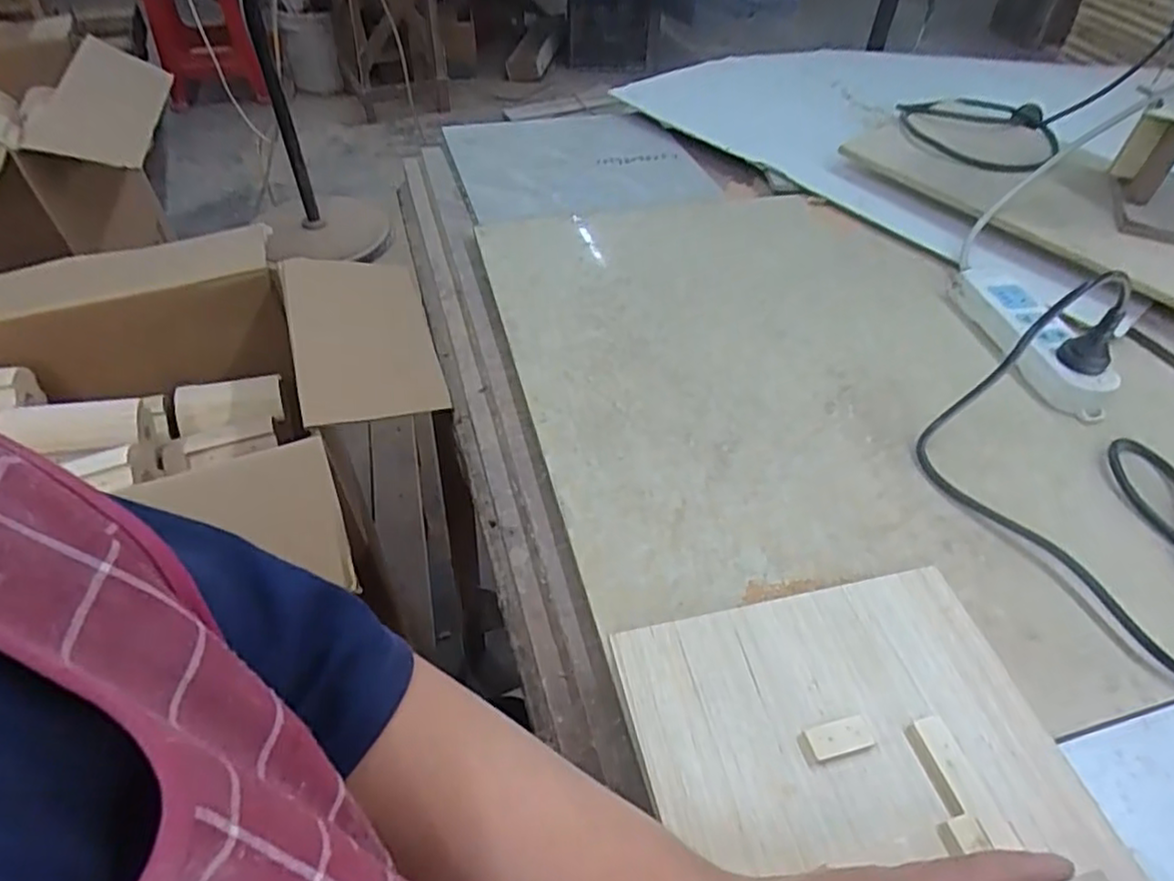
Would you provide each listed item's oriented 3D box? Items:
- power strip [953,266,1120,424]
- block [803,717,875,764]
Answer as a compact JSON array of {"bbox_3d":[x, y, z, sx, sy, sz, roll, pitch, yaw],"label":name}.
[{"bbox_3d":[0.389,-0.095,0.590,0.070,0.031,0.180,-3,48,-5],"label":"power strip"},{"bbox_3d":[0.128,0.152,0.340,0.033,0.008,0.016,-13,50,-13],"label":"block"}]

